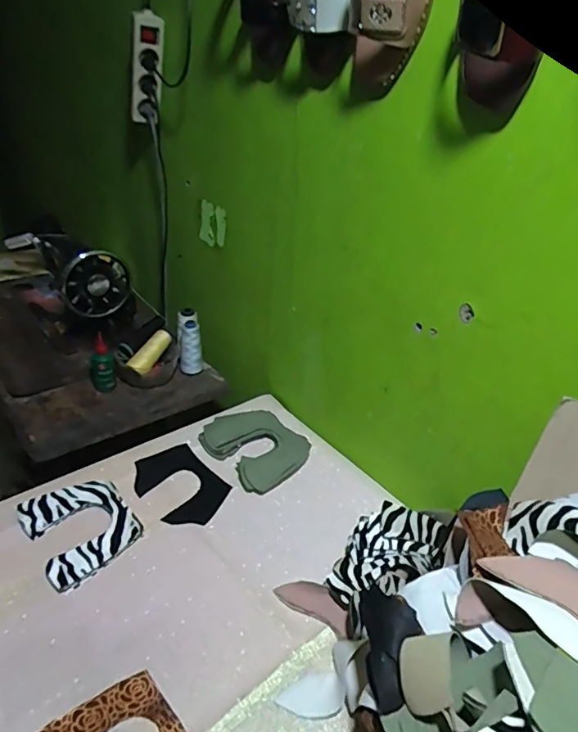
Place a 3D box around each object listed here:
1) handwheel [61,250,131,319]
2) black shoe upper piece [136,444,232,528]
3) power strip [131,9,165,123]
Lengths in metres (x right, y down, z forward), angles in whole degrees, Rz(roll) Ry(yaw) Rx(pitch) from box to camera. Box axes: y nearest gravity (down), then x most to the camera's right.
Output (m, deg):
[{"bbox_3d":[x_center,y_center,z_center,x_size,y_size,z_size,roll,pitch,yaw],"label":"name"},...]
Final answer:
[{"bbox_3d":[-0.382,-0.162,1.003,0.130,0.129,0.045,-18,38,-32],"label":"handwheel"},{"bbox_3d":[-0.169,0.188,0.794,0.154,0.010,0.112,35,42,31],"label":"black shoe upper piece"},{"bbox_3d":[-0.261,-0.539,0.938,0.053,0.192,0.044,-17,61,-29],"label":"power strip"}]

